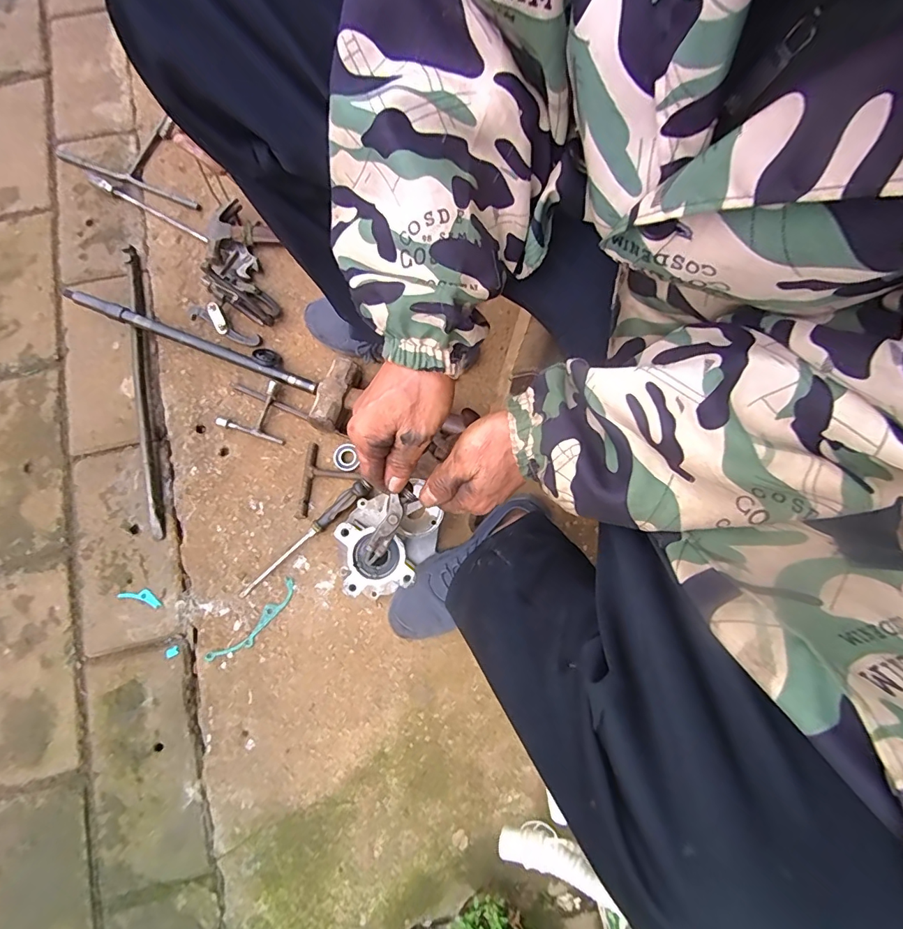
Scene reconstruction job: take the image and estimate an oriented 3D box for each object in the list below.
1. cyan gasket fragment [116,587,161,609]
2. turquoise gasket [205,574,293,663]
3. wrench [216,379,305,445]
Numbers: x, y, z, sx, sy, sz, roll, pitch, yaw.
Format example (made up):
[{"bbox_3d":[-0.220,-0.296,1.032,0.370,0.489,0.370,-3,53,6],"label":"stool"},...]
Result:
[{"bbox_3d":[-0.434,0.183,0.638,0.059,0.010,0.021,16,78,5],"label":"cyan gasket fragment"},{"bbox_3d":[-0.270,0.221,0.631,0.033,0.010,0.146,44,82,10],"label":"turquoise gasket"},{"bbox_3d":[-0.284,-0.084,0.692,0.120,0.016,0.086,17,78,5],"label":"wrench"}]

